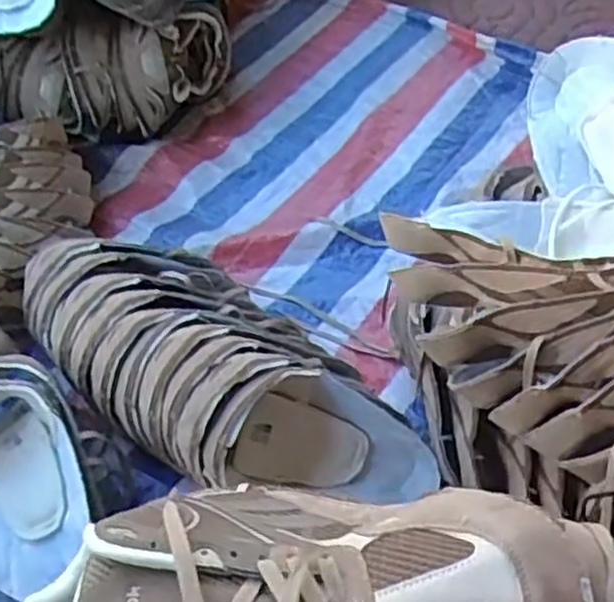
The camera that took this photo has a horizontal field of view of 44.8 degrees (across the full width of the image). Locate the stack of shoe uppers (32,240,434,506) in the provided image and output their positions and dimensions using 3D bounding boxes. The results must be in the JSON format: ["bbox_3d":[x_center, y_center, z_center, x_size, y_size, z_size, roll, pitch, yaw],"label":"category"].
[{"bbox_3d":[-0.118,0.071,0.880,0.545,0.193,0.234,32,60,26],"label":"stack of shoe uppers"}]

